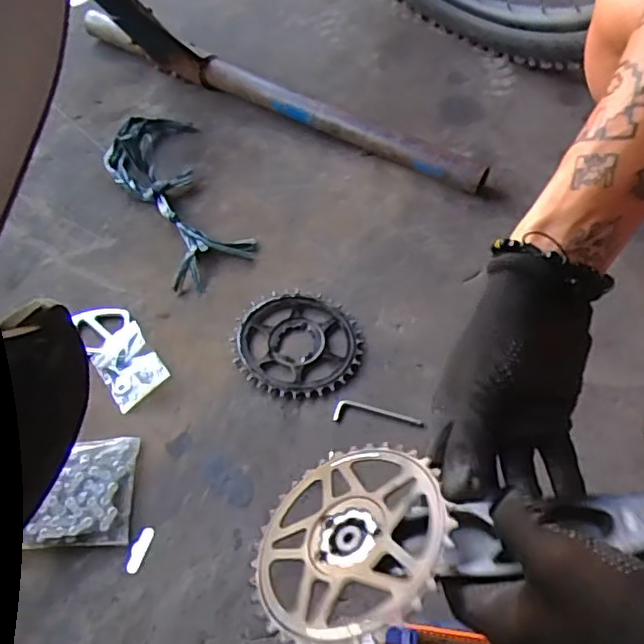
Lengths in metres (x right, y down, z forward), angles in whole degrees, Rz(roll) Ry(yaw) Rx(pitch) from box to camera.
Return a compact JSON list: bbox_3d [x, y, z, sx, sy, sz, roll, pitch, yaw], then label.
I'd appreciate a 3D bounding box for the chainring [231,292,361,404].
[{"bbox_3d":[-0.027,0.021,0.629,0.127,0.005,0.133,-1,57,1],"label":"chainring"}]

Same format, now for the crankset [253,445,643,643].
[{"bbox_3d":[0.074,0.123,0.372,0.238,0.050,0.127,-20,27,5],"label":"crankset"}]

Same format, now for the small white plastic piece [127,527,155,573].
[{"bbox_3d":[-0.158,0.196,0.522,0.013,0.004,0.038,14,58,10],"label":"small white plastic piece"}]

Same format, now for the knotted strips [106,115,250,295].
[{"bbox_3d":[-0.185,-0.170,0.736,0.127,0.045,0.305,-21,59,-12],"label":"knotted strips"}]

